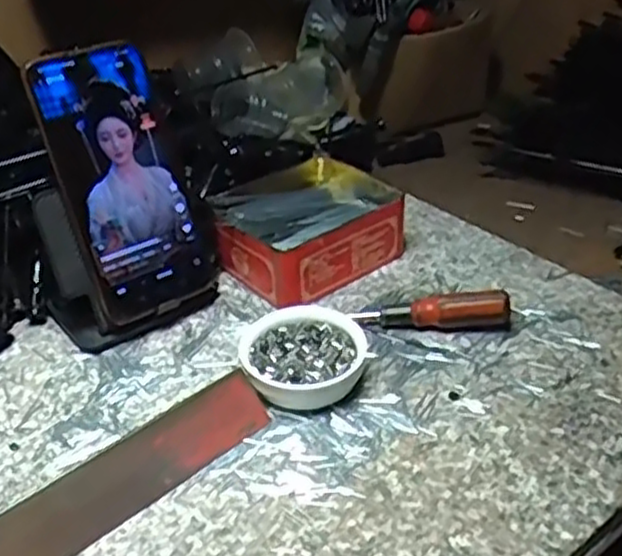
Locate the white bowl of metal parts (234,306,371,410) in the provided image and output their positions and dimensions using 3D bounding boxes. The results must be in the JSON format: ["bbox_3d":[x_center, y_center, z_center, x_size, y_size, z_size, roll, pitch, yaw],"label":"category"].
[{"bbox_3d":[-0.005,0.047,0.447,0.070,0.029,0.066,-2,34,1],"label":"white bowl of metal parts"}]

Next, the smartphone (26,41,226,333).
[{"bbox_3d":[-0.114,-0.064,0.482,0.092,0.164,0.014,-26,16,-29],"label":"smartphone"}]

